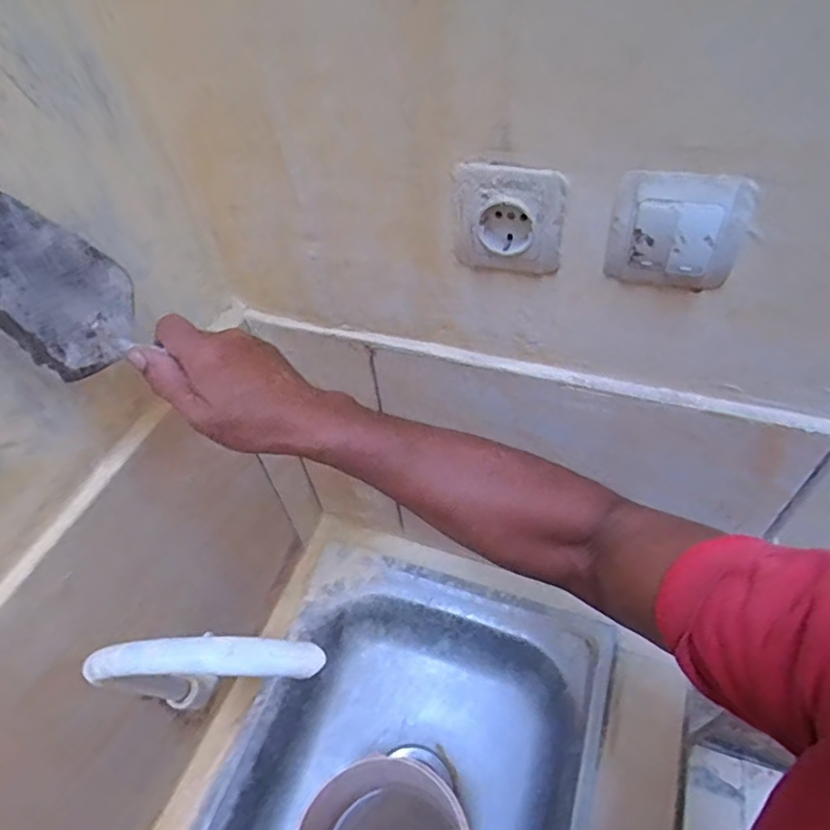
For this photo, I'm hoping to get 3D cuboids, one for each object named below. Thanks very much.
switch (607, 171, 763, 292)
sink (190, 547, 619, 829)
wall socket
[{"bbox_3d":[0.169,-0.116,0.376,0.079,0.080,0.013,13,52,16],"label":"switch"},{"bbox_3d":[-0.019,0.453,0.706,0.401,0.152,0.484,15,53,18],"label":"sink"},{"bbox_3d":[0.069,-0.142,0.419,0.077,0.083,0.019,16,53,19],"label":"wall socket"}]

